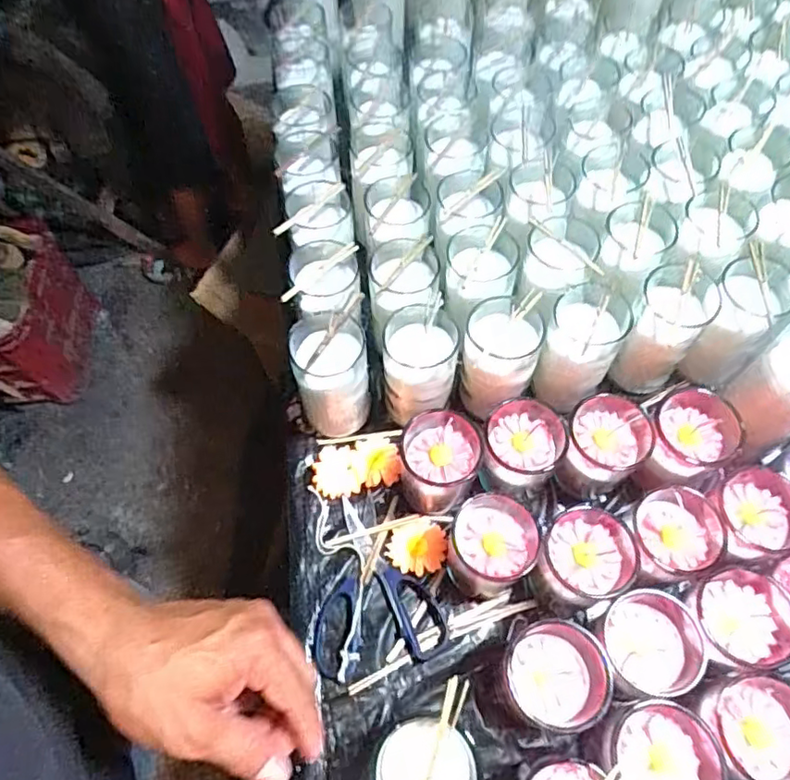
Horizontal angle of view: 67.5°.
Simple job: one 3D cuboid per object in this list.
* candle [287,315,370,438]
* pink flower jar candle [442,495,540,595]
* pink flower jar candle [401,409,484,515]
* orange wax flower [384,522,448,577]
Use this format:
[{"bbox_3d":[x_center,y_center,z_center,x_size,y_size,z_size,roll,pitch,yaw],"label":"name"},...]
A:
[{"bbox_3d":[-0.058,-0.015,0.560,0.067,0.128,0.076,-10,63,-4],"label":"candle"},{"bbox_3d":[0.084,0.137,0.515,0.074,0.082,0.071,-1,63,1],"label":"pink flower jar candle"},{"bbox_3d":[0.041,0.066,0.540,0.068,0.077,0.072,-1,63,1],"label":"pink flower jar candle"},{"bbox_3d":[0.020,0.148,0.548,0.054,0.007,0.044,-9,63,-4],"label":"orange wax flower"}]

